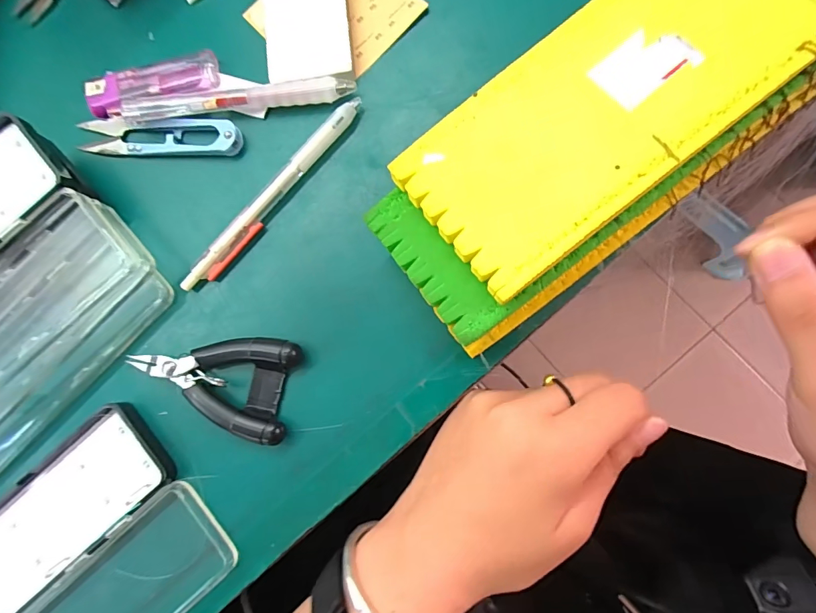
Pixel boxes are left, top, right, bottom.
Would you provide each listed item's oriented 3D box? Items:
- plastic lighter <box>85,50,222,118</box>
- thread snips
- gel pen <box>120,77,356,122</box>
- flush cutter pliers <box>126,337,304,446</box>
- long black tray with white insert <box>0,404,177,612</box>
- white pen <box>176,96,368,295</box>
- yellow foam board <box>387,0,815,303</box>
[{"bbox_3d":[-0.152,-0.133,0.253,0.080,0.009,0.026,-15,84,4],"label":"plastic lighter"},{"bbox_3d":[-0.149,-0.101,0.254,0.103,0.014,0.022,5,85,6],"label":"thread snips"},{"bbox_3d":[-0.098,-0.118,0.243,0.133,0.007,0.014,-4,84,5],"label":"gel pen"},{"bbox_3d":[-0.106,0.038,0.231,0.091,0.013,0.053,11,86,6],"label":"flush cutter pliers"},{"bbox_3d":[-0.289,0.204,0.229,0.396,0.023,0.054,-43,83,0],"label":"long black tray with white insert"},{"bbox_3d":[-0.076,-0.063,0.241,0.013,0.010,0.138,40,89,7],"label":"white pen"},{"bbox_3d":[0.146,-0.135,0.178,0.332,0.011,0.080,-38,83,1],"label":"yellow foam board"}]

